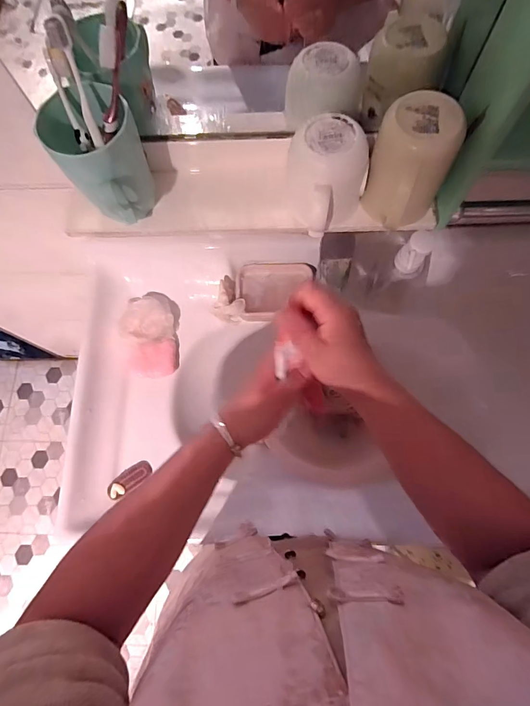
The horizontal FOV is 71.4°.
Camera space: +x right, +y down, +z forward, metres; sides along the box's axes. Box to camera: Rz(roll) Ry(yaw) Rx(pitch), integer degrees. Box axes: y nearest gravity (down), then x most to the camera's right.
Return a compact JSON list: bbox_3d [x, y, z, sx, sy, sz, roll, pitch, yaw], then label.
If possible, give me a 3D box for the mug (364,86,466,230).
[{"bbox_3d":[0.148,-0.195,0.386,0.071,0.115,0.069,-1,74,2],"label":"mug"}]

